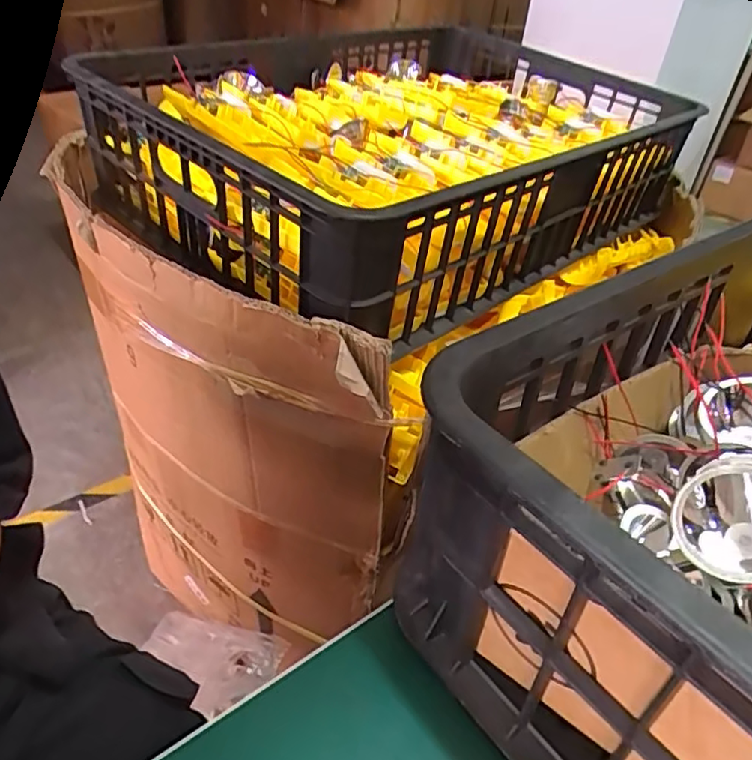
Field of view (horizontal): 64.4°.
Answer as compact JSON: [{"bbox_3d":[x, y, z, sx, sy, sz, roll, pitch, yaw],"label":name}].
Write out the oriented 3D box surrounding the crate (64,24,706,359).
[{"bbox_3d":[0.036,-0.258,0.666,0.442,0.155,0.549,31,45,32],"label":"crate"}]

